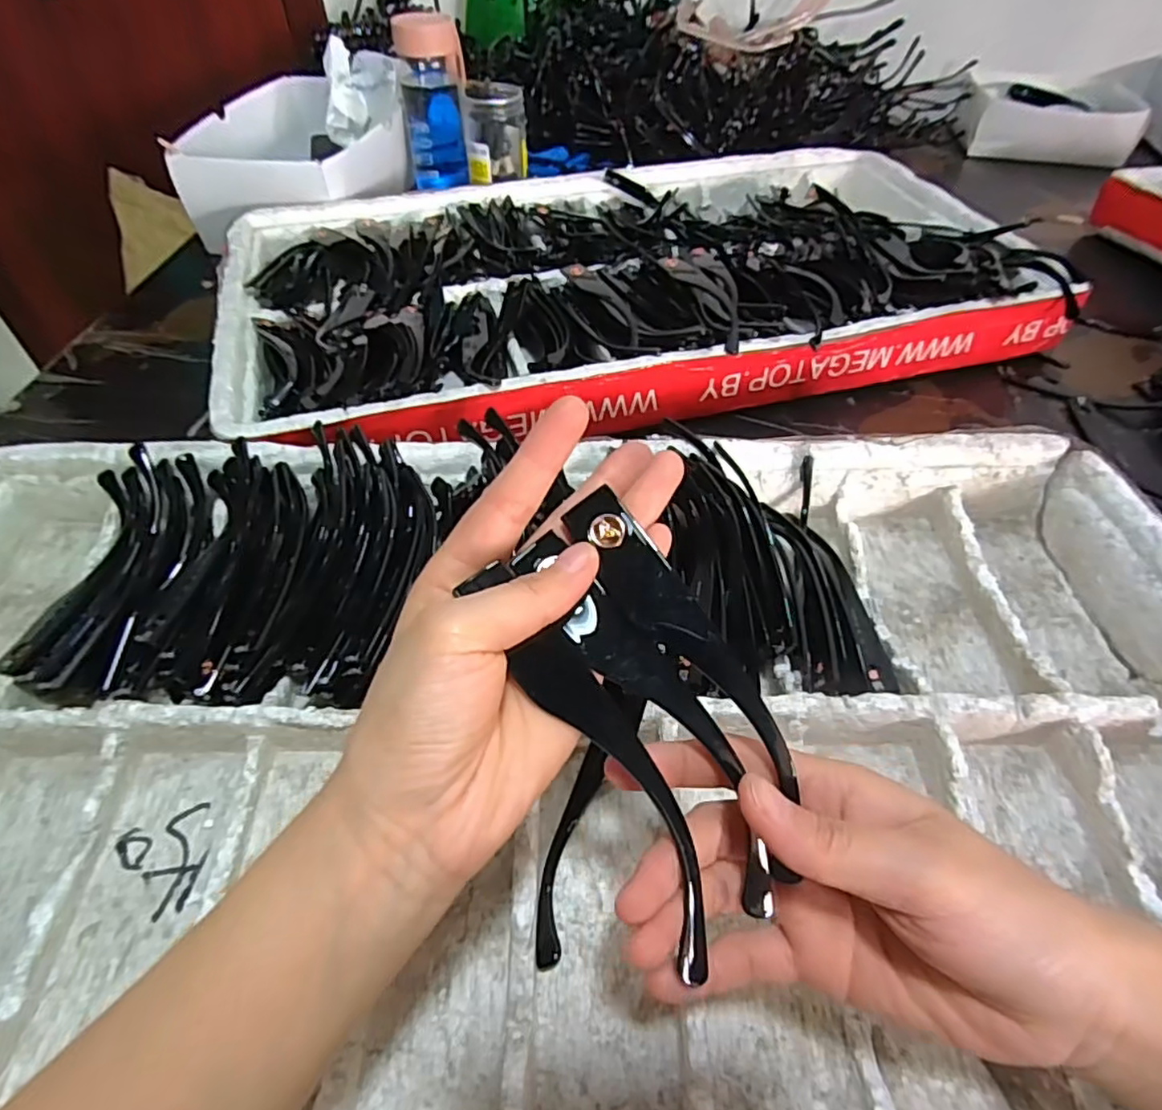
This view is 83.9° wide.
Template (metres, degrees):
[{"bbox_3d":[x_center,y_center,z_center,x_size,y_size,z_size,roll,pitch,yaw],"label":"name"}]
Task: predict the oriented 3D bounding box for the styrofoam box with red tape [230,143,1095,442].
[{"bbox_3d":[0.045,-0.268,0.588,0.683,0.059,0.355,-12,58,-9],"label":"styrofoam box with red tape"}]

